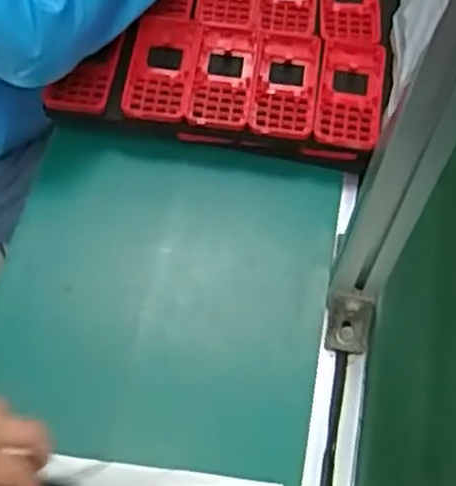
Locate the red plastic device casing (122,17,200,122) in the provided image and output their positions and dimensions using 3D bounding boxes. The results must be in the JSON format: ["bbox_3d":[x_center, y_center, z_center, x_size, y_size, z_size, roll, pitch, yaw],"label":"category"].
[{"bbox_3d":[-0.065,-0.176,0.789,0.061,0.015,0.128,8,59,2],"label":"red plastic device casing"}]

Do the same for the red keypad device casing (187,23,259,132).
[{"bbox_3d":[-0.005,-0.172,0.807,0.060,0.009,0.126,6,59,1],"label":"red keypad device casing"}]

